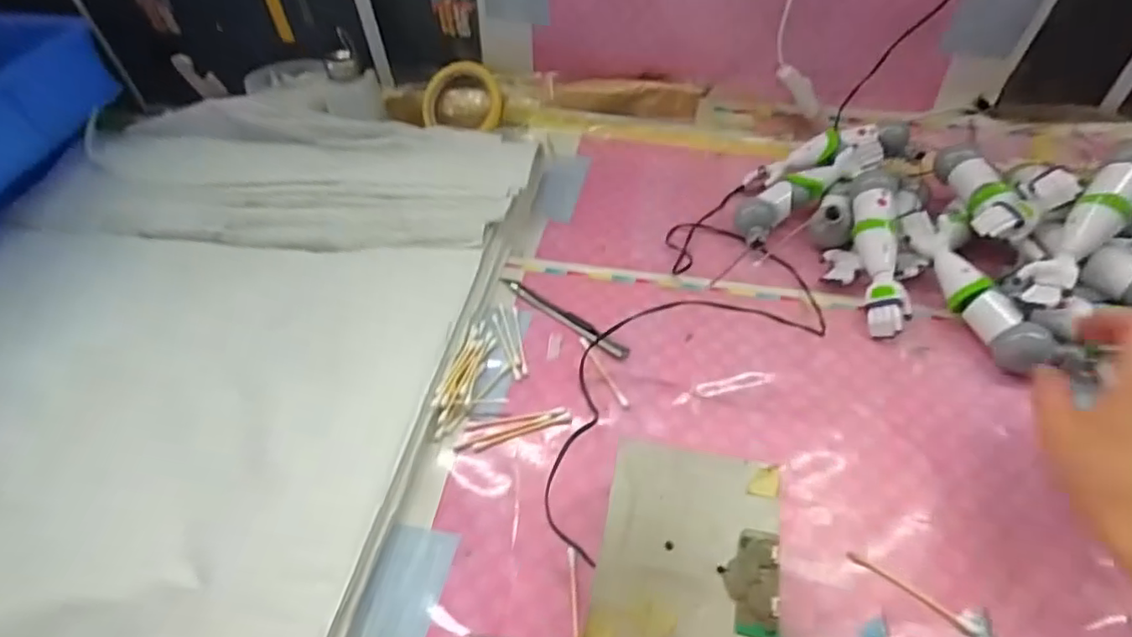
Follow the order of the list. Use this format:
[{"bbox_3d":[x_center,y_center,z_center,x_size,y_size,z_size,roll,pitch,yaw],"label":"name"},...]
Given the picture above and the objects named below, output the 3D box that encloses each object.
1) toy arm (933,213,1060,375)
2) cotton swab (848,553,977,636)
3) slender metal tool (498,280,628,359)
[{"bbox_3d":[0.316,-0.018,0.464,0.038,0.040,0.133,-12,49,-5],"label":"toy arm"},{"bbox_3d":[0.197,0.157,0.345,0.070,0.004,0.005,31,59,26],"label":"cotton swab"},{"bbox_3d":[-0.003,-0.005,0.482,0.131,0.007,0.013,35,60,30],"label":"slender metal tool"}]

